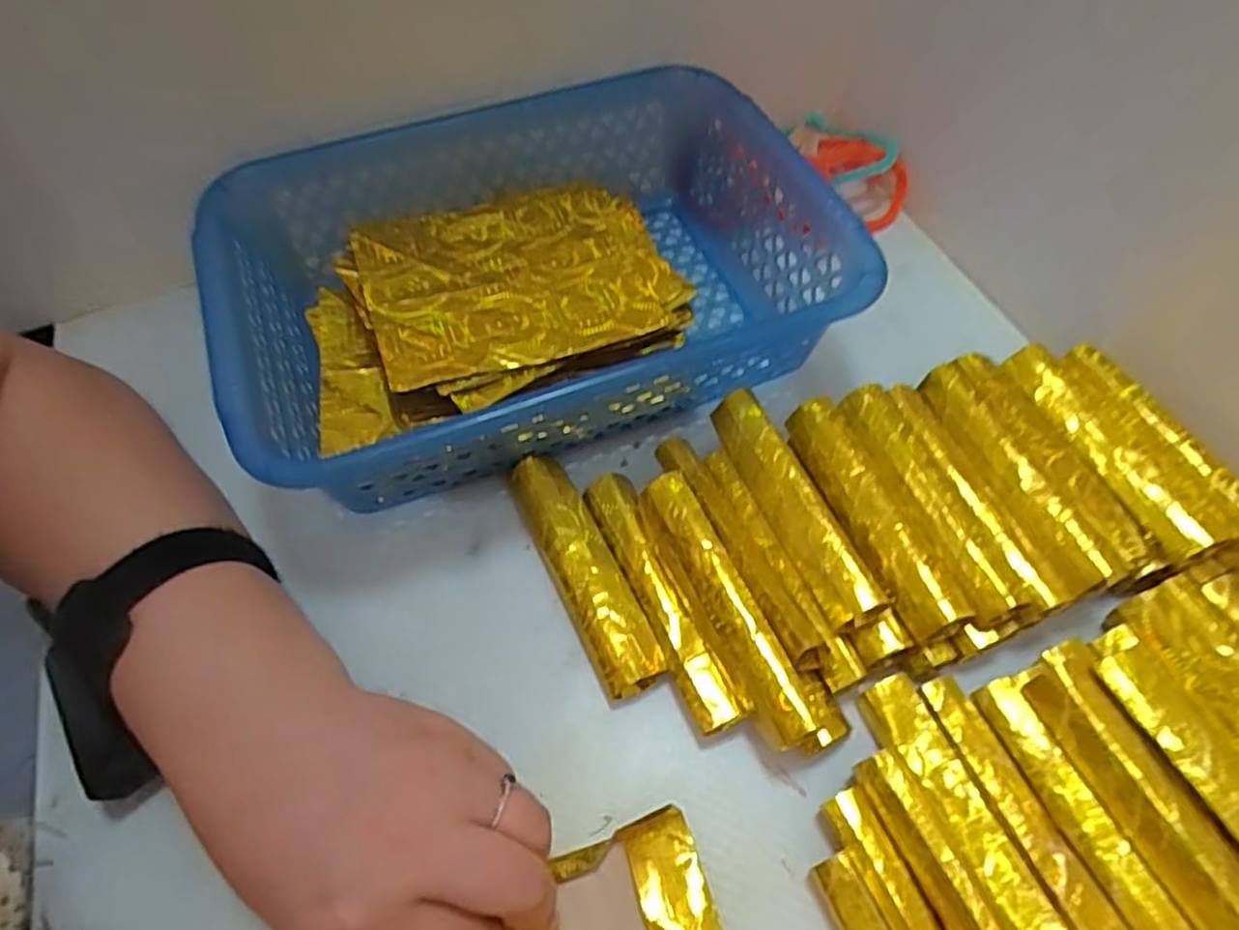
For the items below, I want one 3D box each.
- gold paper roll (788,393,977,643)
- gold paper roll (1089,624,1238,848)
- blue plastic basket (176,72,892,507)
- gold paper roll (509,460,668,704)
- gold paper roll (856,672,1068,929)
[{"bbox_3d":[0.120,0.023,0.359,0.026,0.018,0.129,-17,57,-10],"label":"gold paper roll"},{"bbox_3d":[0.230,0.123,0.287,0.024,0.021,0.122,-19,58,-11],"label":"gold paper roll"},{"bbox_3d":[-0.047,-0.106,0.423,0.329,0.079,0.225,-19,58,-11],"label":"blue plastic basket"},{"bbox_3d":[-0.018,0.051,0.367,0.031,0.019,0.130,-23,58,-14],"label":"gold paper roll"},{"bbox_3d":[0.139,0.142,0.300,0.022,0.015,0.115,-21,58,-12],"label":"gold paper roll"}]

